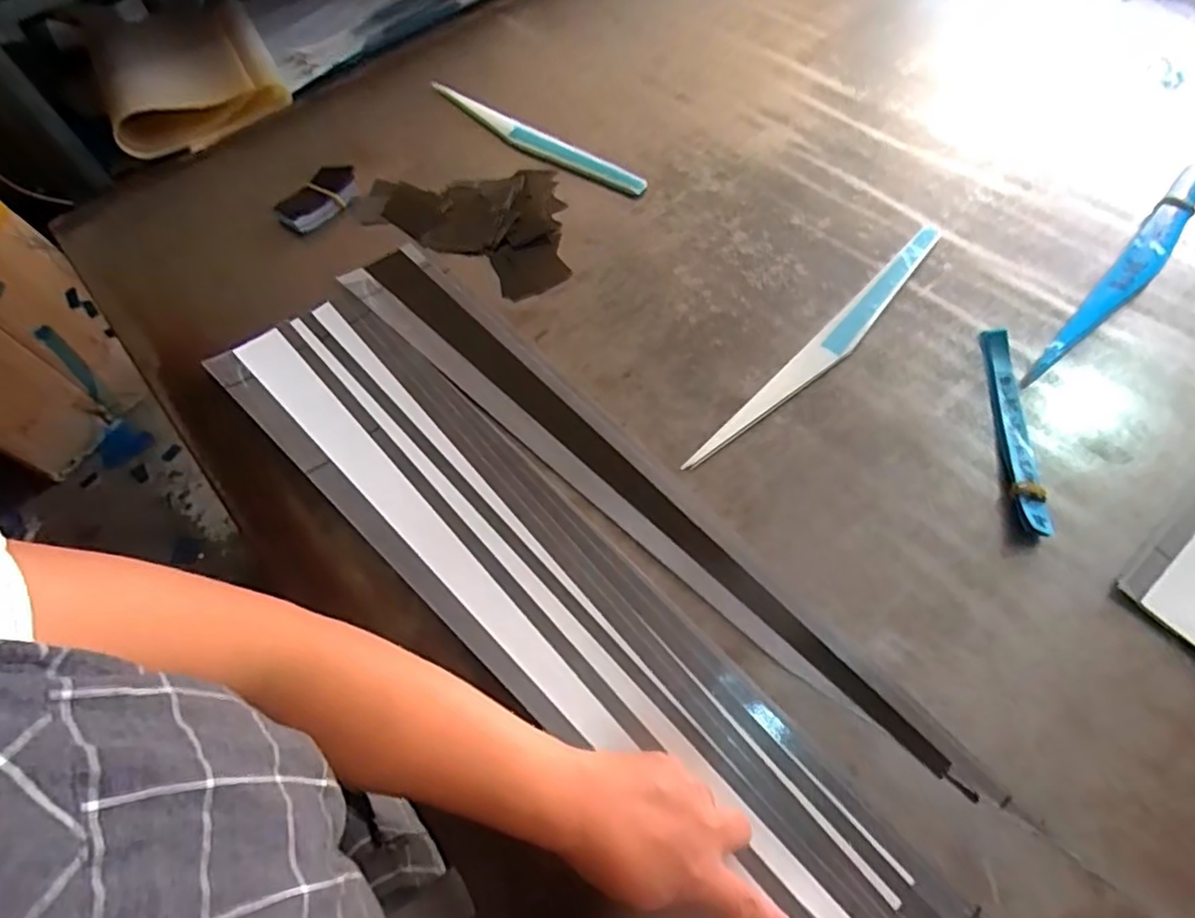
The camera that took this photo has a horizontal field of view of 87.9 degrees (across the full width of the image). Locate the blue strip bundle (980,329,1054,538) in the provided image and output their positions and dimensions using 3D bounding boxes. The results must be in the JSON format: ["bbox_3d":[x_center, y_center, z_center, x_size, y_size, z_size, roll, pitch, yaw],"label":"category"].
[{"bbox_3d":[0.370,-0.030,0.549,0.025,0.015,0.214,6,60,8],"label":"blue strip bundle"}]

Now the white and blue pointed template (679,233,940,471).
[{"bbox_3d":[0.233,-0.115,0.614,0.396,0.010,0.037,-43,61,-17],"label":"white and blue pointed template"}]

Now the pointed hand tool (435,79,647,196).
[{"bbox_3d":[-0.082,-0.408,0.780,0.332,0.014,0.031,34,68,22],"label":"pointed hand tool"}]

